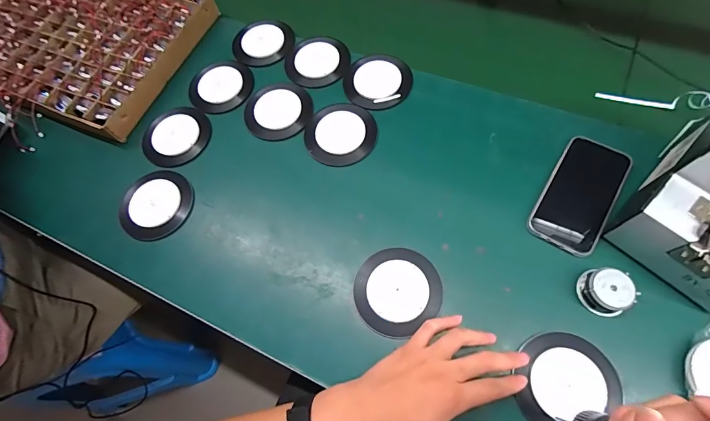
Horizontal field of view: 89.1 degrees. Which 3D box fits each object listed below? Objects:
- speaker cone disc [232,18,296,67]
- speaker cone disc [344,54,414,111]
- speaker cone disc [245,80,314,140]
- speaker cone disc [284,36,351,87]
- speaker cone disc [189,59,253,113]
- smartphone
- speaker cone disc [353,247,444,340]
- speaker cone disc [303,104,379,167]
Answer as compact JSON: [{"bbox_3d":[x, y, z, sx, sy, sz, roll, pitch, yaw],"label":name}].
[{"bbox_3d":[-0.147,-0.271,0.576,0.094,0.014,0.080,9,68,10],"label":"speaker cone disc"},{"bbox_3d":[0.034,-0.190,0.530,0.092,0.015,0.094,-2,67,5],"label":"speaker cone disc"},{"bbox_3d":[-0.112,-0.149,0.532,0.096,0.011,0.102,22,71,15],"label":"speaker cone disc"},{"bbox_3d":[-0.061,-0.230,0.555,0.094,0.015,0.085,19,70,14],"label":"speaker cone disc"},{"bbox_3d":[-0.205,-0.197,0.557,0.091,0.006,0.100,-2,67,5],"label":"speaker cone disc"},{"bbox_3d":[0.269,-0.020,0.430,0.074,0.016,0.145,29,73,17],"label":"smartphone"},{"bbox_3d":[0.048,0.091,0.415,0.097,0.007,0.093,-34,67,-8],"label":"speaker cone disc"},{"bbox_3d":[-0.020,-0.107,0.504,0.100,0.010,0.091,-2,67,5],"label":"speaker cone disc"}]

